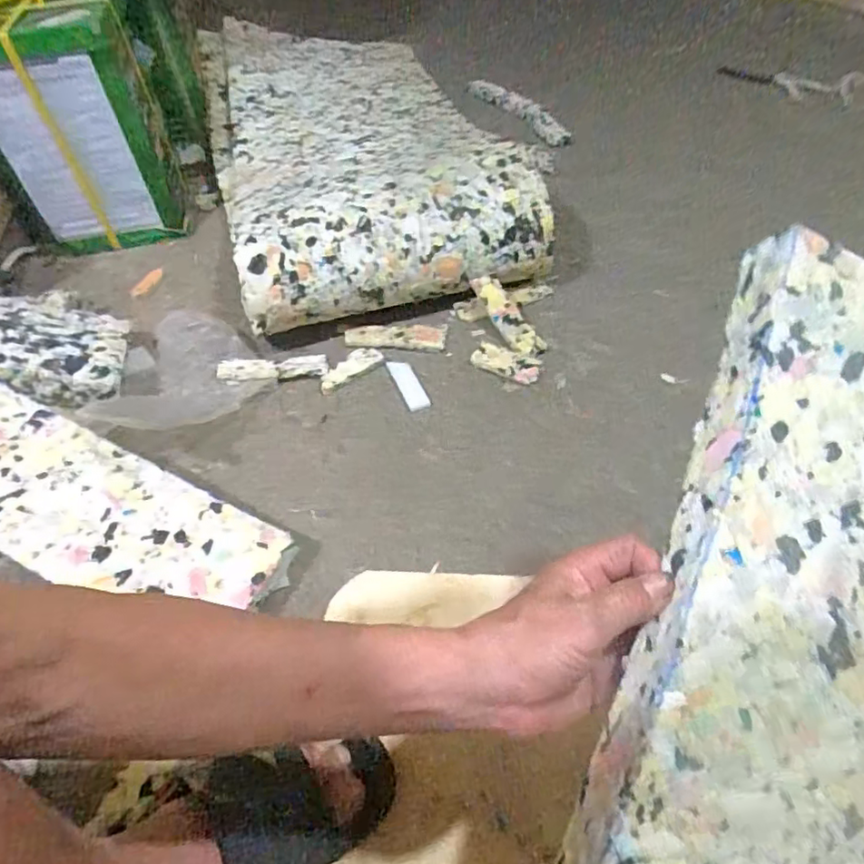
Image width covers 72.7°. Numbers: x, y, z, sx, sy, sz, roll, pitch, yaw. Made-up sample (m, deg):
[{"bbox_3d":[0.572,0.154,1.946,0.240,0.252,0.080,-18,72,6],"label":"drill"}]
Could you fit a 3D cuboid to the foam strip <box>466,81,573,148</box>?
[{"bbox_3d":[0.190,-0.726,1.317,0.072,0.044,0.390,-20,51,-14],"label":"foam strip"}]

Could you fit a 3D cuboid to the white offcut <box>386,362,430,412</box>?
[{"bbox_3d":[-0.032,-0.063,0.778,0.030,0.010,0.088,-19,50,-13],"label":"white offcut"}]

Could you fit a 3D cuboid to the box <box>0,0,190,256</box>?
[{"bbox_3d":[-0.579,-0.496,0.972,0.240,0.334,0.194,-9,49,-4],"label":"box"}]

